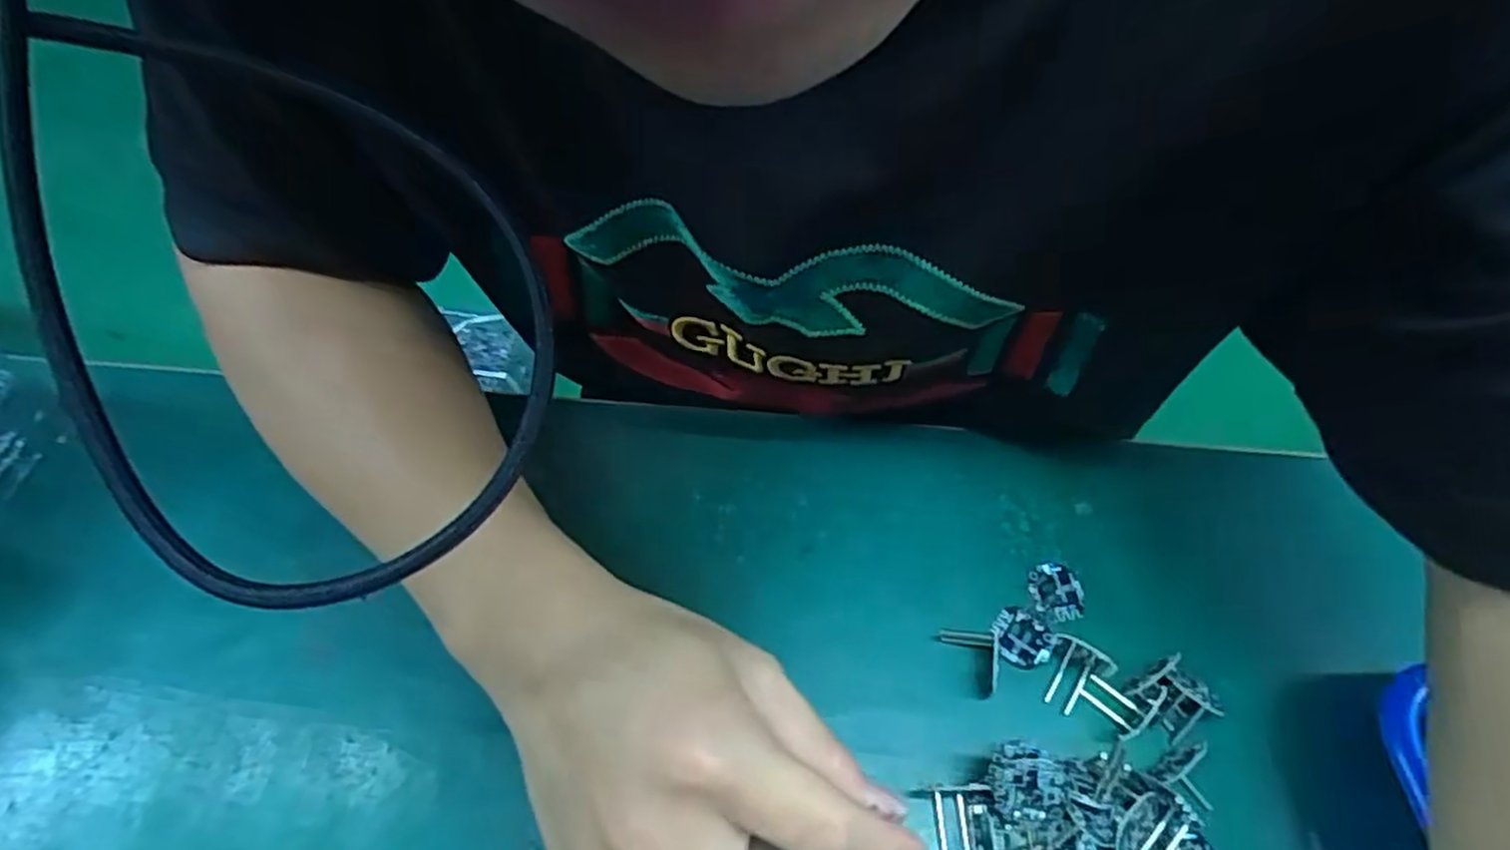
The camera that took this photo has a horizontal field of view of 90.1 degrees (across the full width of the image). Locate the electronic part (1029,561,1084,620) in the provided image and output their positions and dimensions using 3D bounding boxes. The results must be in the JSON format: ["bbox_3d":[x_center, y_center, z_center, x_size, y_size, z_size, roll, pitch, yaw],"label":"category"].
[{"bbox_3d":[0.125,0.069,0.312,0.022,0.004,0.023,1,59,-1],"label":"electronic part"}]

